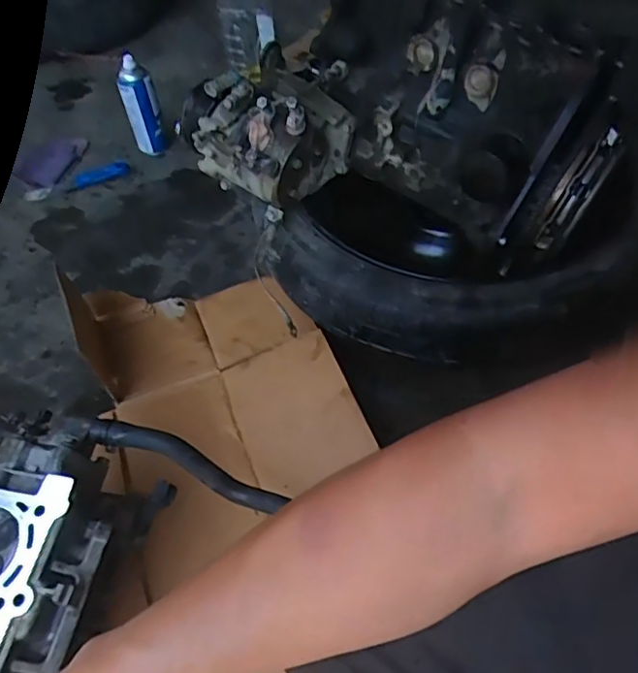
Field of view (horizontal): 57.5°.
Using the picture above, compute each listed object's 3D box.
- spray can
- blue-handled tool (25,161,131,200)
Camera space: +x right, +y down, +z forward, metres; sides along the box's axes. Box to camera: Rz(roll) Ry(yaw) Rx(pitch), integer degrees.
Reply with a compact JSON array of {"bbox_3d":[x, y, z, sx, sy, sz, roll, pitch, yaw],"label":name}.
[{"bbox_3d":[-0.347,-0.450,1.144,0.063,0.182,0.055,-18,54,-9],"label":"spray can"},{"bbox_3d":[-0.473,-0.304,1.138,0.200,0.029,0.035,-14,53,-6],"label":"blue-handled tool"}]

